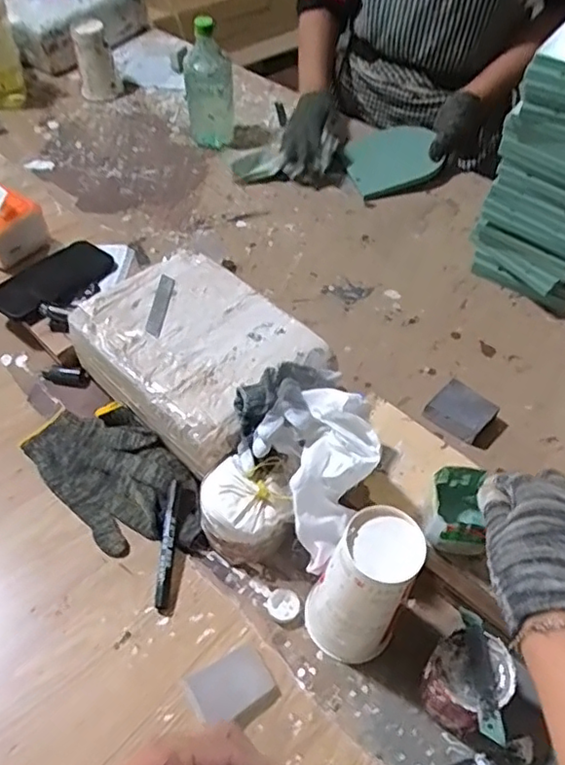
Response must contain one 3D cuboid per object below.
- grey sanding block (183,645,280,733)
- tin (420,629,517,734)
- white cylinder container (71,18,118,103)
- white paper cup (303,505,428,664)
[{"bbox_3d":[-0.043,0.264,0.515,0.069,0.015,0.056,-23,55,-20],"label":"grey sanding block"},{"bbox_3d":[0.153,0.254,0.511,0.062,0.073,0.065,1,50,-2],"label":"tin"},{"bbox_3d":[-0.344,-0.590,1.107,0.070,0.130,0.054,-8,51,-9],"label":"white cylinder container"},{"bbox_3d":[0.068,0.181,0.515,0.074,0.168,0.068,-17,53,-16],"label":"white paper cup"}]

